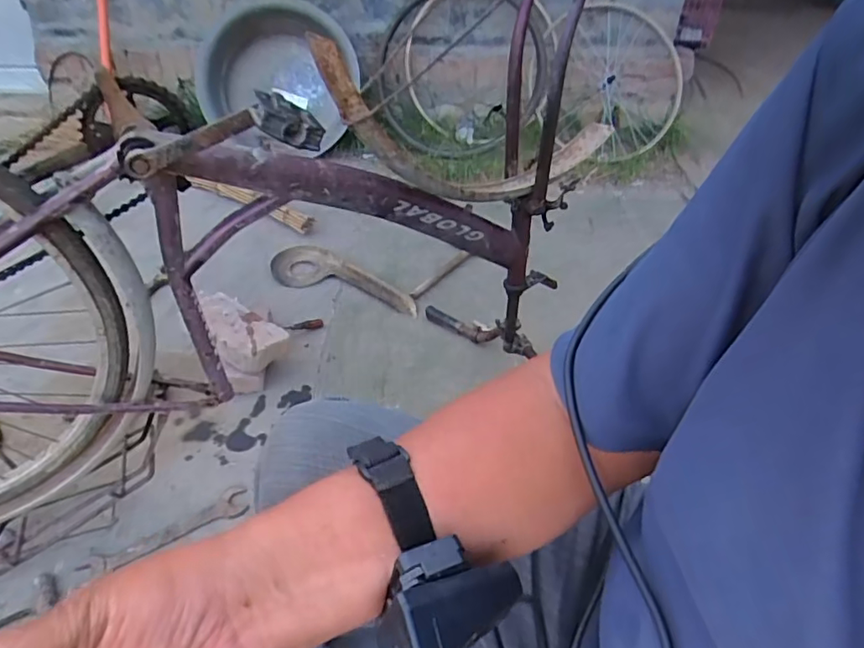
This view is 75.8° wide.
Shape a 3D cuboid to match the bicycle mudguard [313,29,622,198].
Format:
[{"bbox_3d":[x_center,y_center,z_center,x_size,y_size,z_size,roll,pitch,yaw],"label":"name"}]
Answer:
[{"bbox_3d":[0.055,-0.254,0.785,0.519,0.158,0.053,-4,35,-38],"label":"bicycle mudguard"}]

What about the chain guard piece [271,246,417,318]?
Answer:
[{"bbox_3d":[-0.234,-0.122,1.478,0.459,0.045,0.140,15,41,16],"label":"chain guard piece"}]

